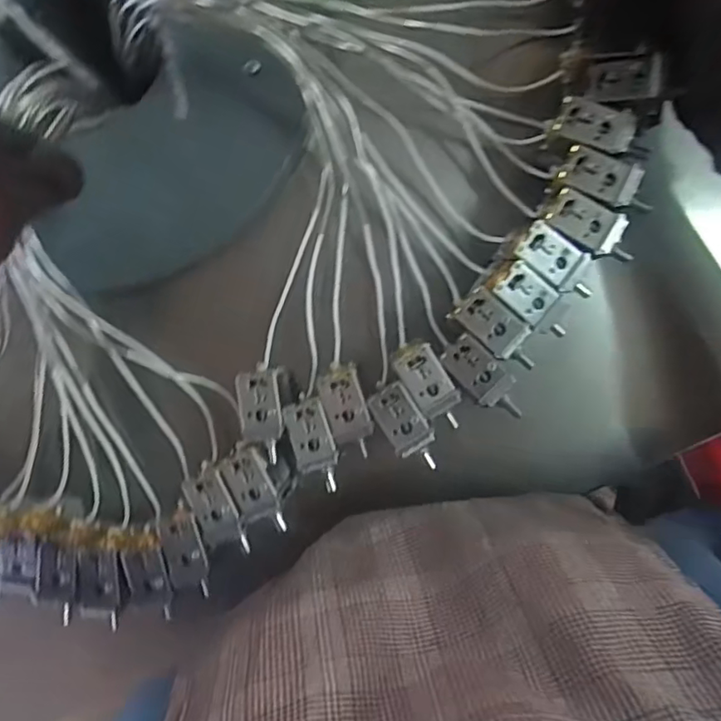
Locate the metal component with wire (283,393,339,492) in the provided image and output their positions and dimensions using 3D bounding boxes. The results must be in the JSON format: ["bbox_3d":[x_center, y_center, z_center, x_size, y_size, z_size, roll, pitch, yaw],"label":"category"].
[{"bbox_3d":[-0.026,0.045,0.318,0.023,0.015,0.051,-16,89,3],"label":"metal component with wire"}]

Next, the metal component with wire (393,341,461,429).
[{"bbox_3d":[0.038,0.014,0.316,0.022,0.013,0.049,-33,89,3],"label":"metal component with wire"}]

